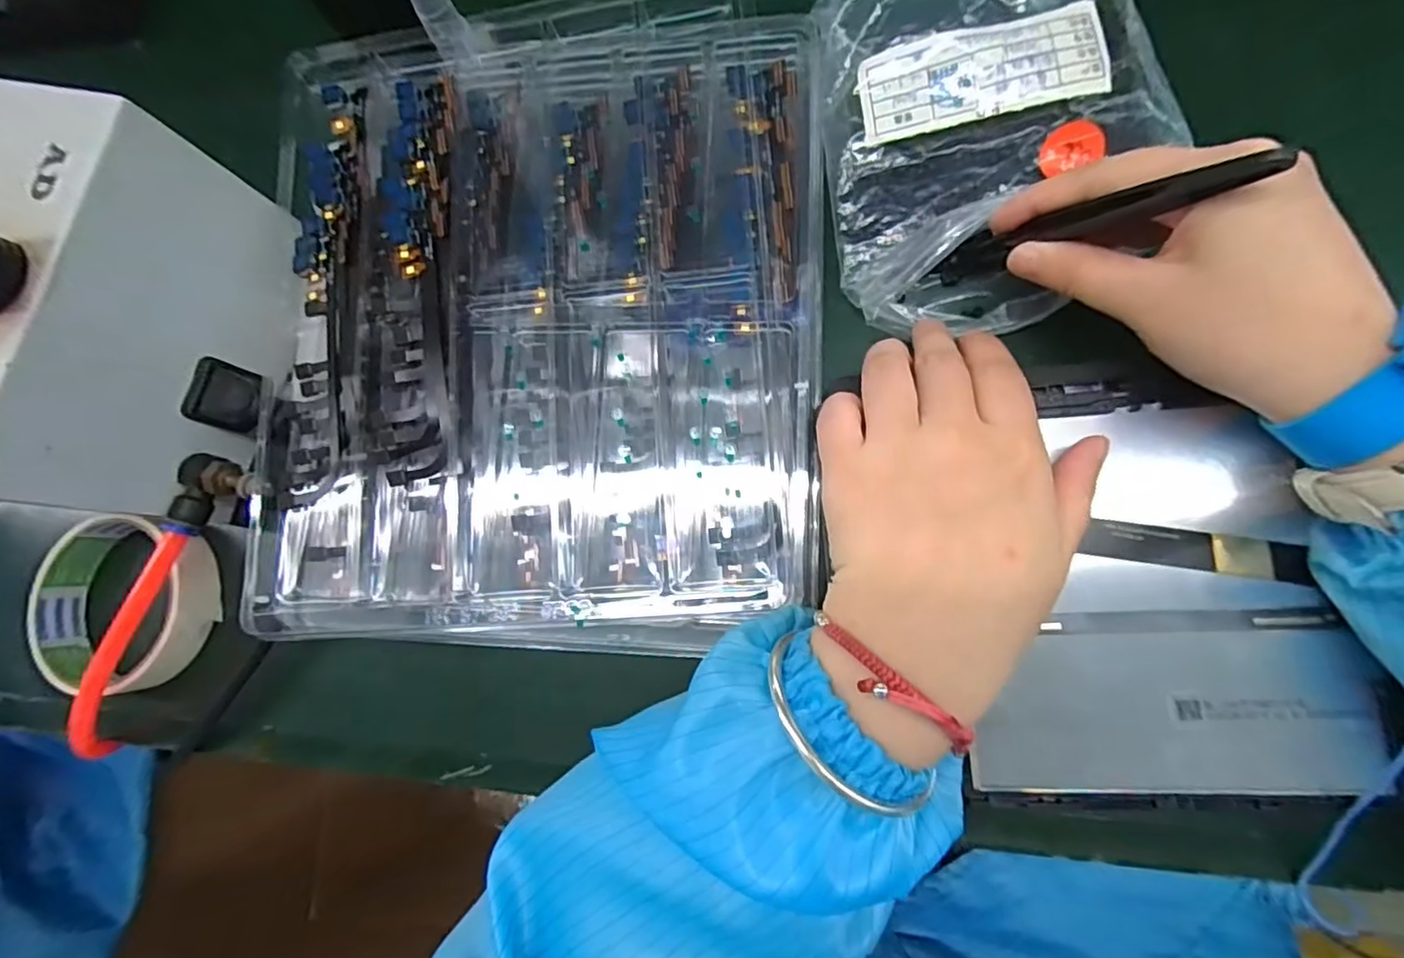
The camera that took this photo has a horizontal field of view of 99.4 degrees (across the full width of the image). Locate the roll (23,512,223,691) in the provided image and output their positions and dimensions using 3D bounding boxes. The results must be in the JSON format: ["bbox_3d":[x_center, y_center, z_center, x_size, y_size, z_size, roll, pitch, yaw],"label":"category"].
[{"bbox_3d":[-0.276,0.060,0.288,0.081,0.024,0.080,-2,79,8],"label":"roll"}]

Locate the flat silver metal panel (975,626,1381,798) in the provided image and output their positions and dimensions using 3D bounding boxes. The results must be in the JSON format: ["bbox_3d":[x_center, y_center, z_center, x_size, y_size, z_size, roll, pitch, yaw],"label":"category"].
[{"bbox_3d":[0.158,0.079,0.203,0.123,0.008,0.052,-3,79,8],"label":"flat silver metal panel"}]

